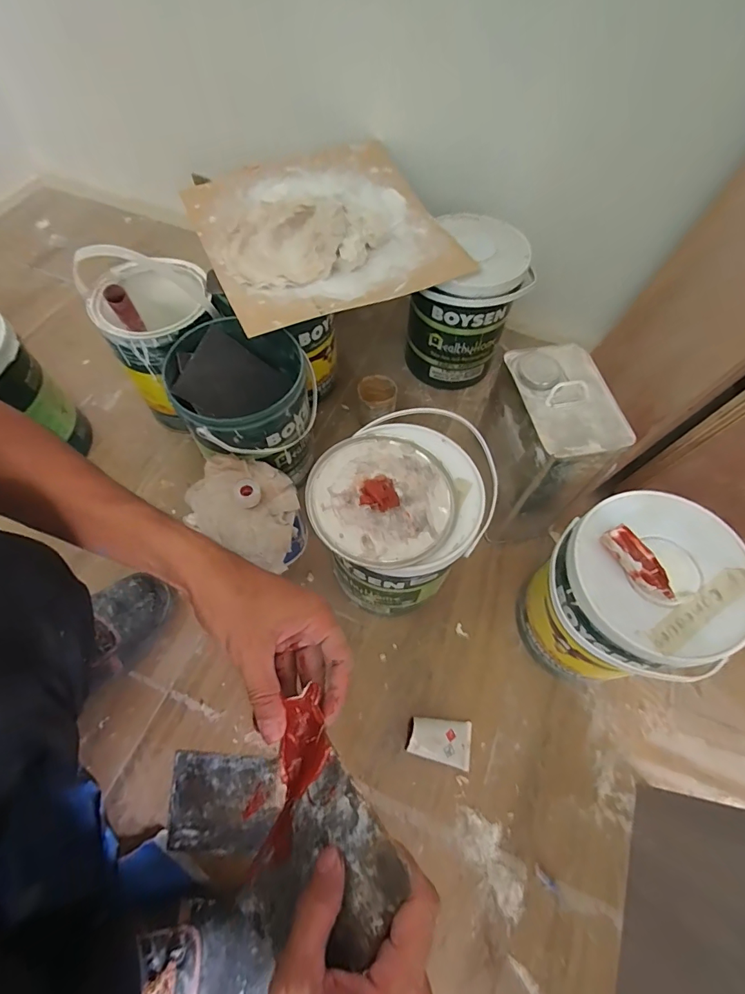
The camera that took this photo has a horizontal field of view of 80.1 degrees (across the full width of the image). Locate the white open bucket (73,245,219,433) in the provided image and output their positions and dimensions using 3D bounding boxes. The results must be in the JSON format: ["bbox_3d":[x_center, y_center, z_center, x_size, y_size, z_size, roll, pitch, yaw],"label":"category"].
[{"bbox_3d":[-0.308,-0.246,0.661,0.152,0.292,0.160,-17,64,-10],"label":"white open bucket"}]

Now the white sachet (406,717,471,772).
[{"bbox_3d":[0.082,0.297,0.539,0.075,0.026,0.050,8,64,1],"label":"white sachet"}]

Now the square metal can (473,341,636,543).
[{"bbox_3d":[0.211,-0.060,0.599,0.119,0.235,0.161,-7,64,-6],"label":"square metal can"}]

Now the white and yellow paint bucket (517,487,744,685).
[{"bbox_3d":[0.279,0.114,0.520,0.169,0.223,0.162,1,63,-1],"label":"white and yellow paint bucket"}]

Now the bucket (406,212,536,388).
[{"bbox_3d":[0.152,-0.318,0.742,0.155,0.204,0.186,9,64,2],"label":"bucket"}]

